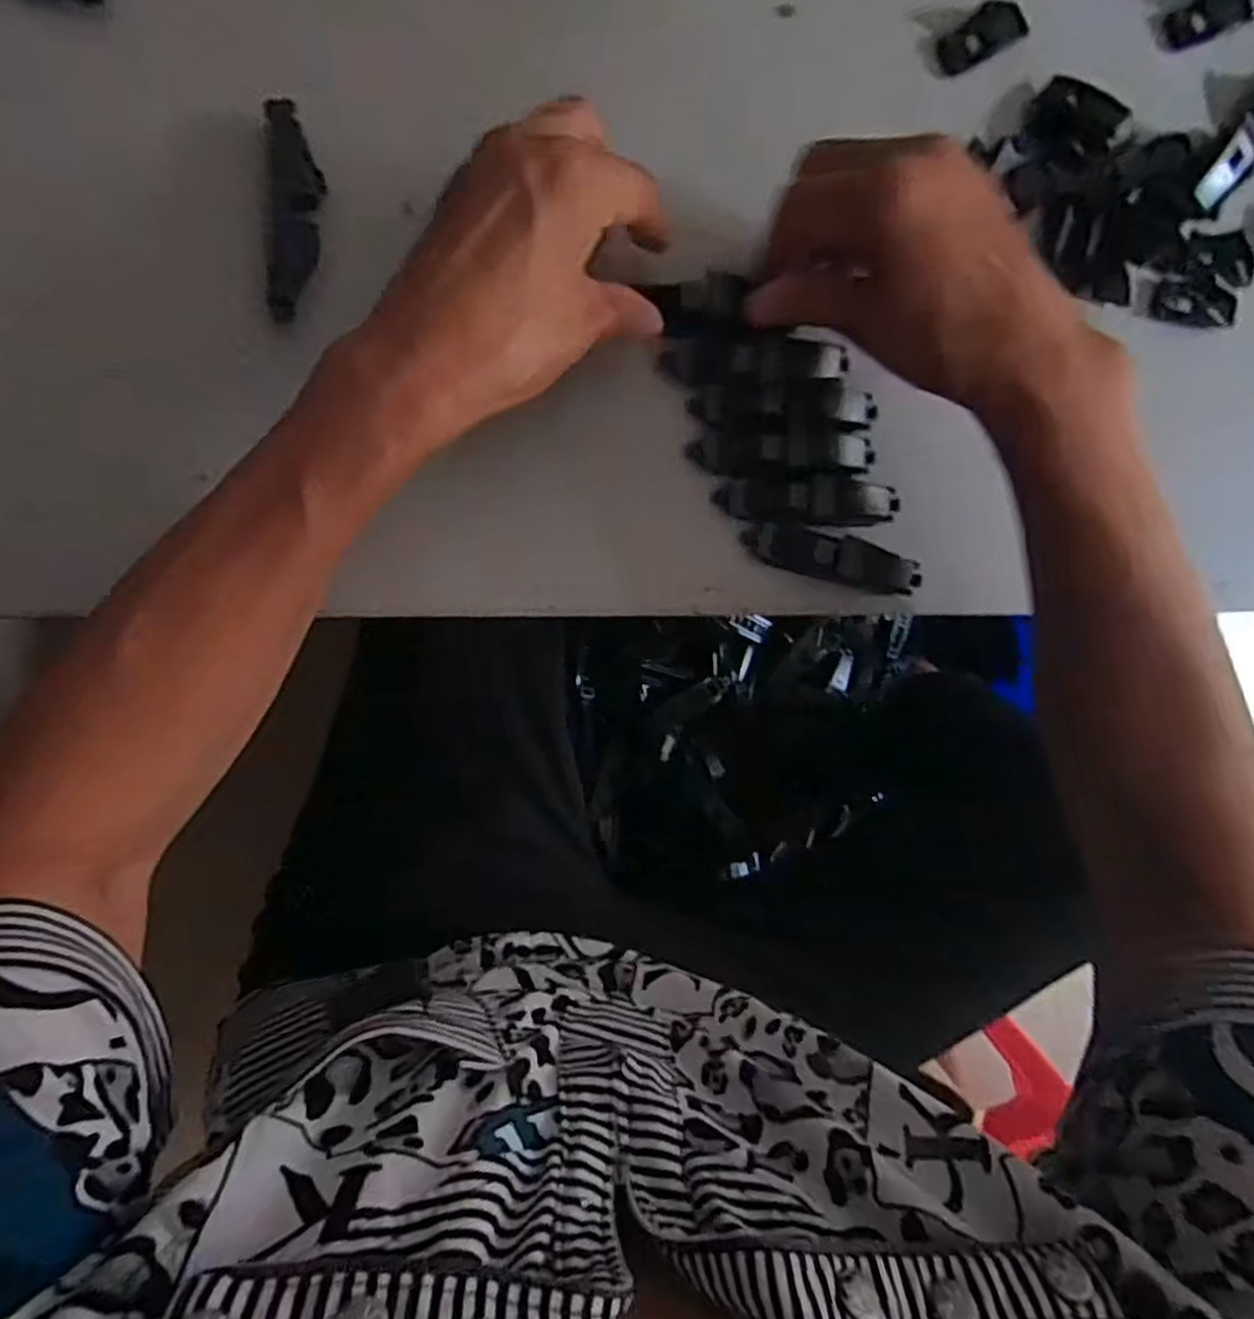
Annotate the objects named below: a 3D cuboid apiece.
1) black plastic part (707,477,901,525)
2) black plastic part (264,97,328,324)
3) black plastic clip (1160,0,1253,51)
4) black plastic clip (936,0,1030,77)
[{"bbox_3d":[0.082,-0.070,0.328,0.080,0.018,0.021,-3,94,-8],"label":"black plastic part"},{"bbox_3d":[-0.133,-0.178,0.295,0.018,0.015,0.081,2,93,-9],"label":"black plastic part"},{"bbox_3d":[0.276,-0.305,0.350,0.043,0.010,0.017,-24,97,-6],"label":"black plastic clip"},{"bbox_3d":[0.161,-0.283,0.334,0.049,0.007,0.018,-34,98,-5],"label":"black plastic clip"}]

